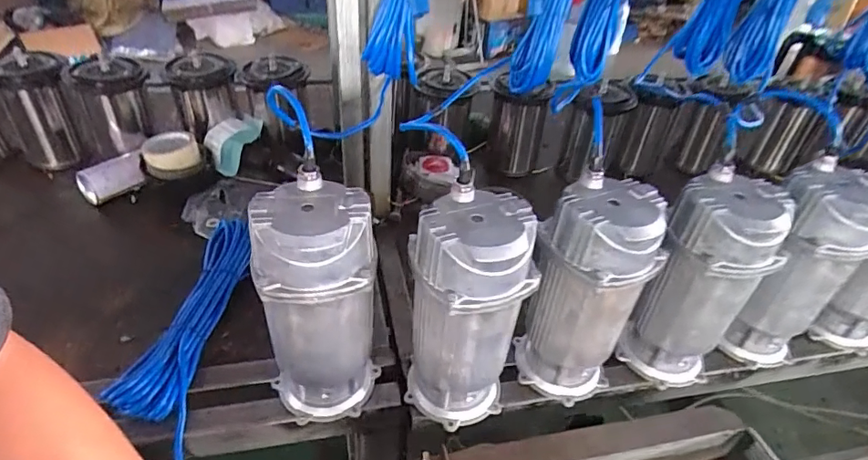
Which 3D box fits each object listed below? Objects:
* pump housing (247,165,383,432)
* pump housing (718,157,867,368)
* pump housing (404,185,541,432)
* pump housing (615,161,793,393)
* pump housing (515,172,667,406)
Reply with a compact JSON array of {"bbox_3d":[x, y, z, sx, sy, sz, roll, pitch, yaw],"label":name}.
[{"bbox_3d":[-0.136,0.095,0.603,0.126,0.295,0.114,-7,40,-15],"label":"pump housing"},{"bbox_3d":[0.505,0.064,0.724,0.125,0.290,0.133,33,46,30],"label":"pump housing"},{"bbox_3d":[0.035,0.107,0.613,0.139,0.292,0.118,9,39,4],"label":"pump housing"},{"bbox_3d":[0.353,0.080,0.686,0.128,0.292,0.118,29,44,27],"label":"pump housing"},{"bbox_3d":[0.192,0.084,0.660,0.121,0.293,0.123,-22,46,-30],"label":"pump housing"}]

